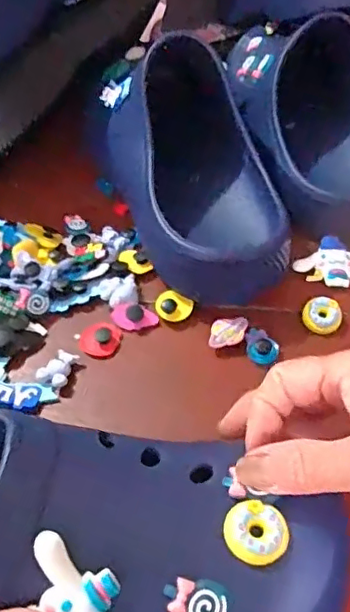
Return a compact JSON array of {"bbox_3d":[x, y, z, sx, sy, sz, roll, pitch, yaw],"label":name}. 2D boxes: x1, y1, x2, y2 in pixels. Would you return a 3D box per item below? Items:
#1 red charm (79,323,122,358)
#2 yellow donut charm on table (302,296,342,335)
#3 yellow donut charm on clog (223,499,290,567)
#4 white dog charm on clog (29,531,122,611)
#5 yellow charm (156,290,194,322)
[{"bbox_3d":[-0.049,0.021,0.360,0.026,0.007,0.024,-2,49,3],"label":"red charm"},{"bbox_3d":[0.092,0.006,0.352,0.024,0.008,0.023,-2,49,3],"label":"yellow donut charm on table"},{"bbox_3d":[0.032,0.089,0.220,0.025,0.006,0.022,25,68,8],"label":"yellow donut charm on clog"},{"bbox_3d":[-0.031,0.111,0.200,0.025,0.008,0.064,-15,93,-8],"label":"white dog charm on clog"},{"bbox_3d":[-0.001,0.000,0.368,0.023,0.006,0.022,-2,49,3],"label":"yellow charm"}]

